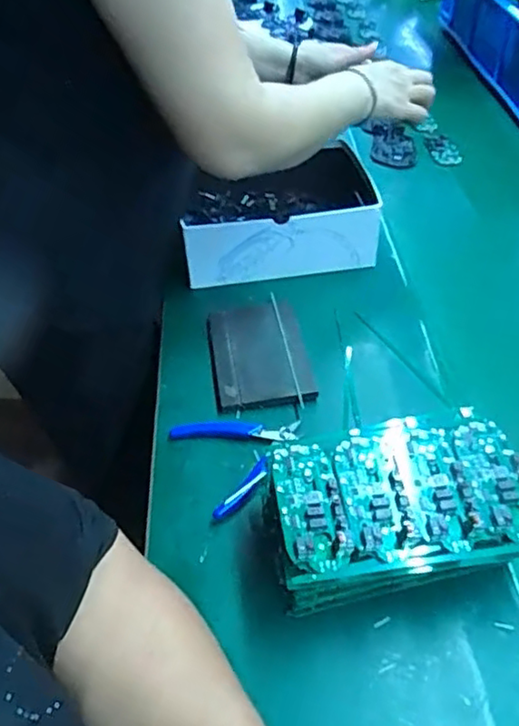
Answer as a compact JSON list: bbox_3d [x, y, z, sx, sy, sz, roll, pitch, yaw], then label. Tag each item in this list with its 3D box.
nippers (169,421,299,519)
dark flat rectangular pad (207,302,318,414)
[{"bbox_3d":[-0.013,0.079,0.592,0.109,0.016,0.104,-21,48,-19],"label":"nippers"},{"bbox_3d":[0.000,-0.011,0.686,0.101,0.017,0.145,-6,45,-5],"label":"dark flat rectangular pad"}]

